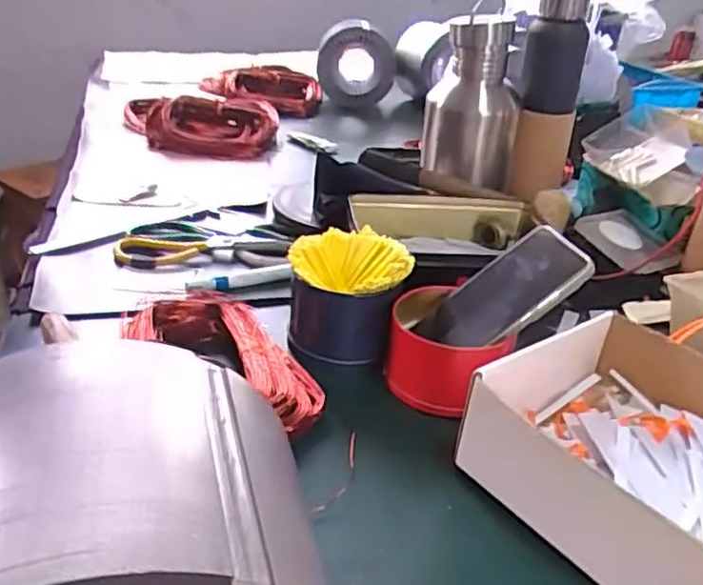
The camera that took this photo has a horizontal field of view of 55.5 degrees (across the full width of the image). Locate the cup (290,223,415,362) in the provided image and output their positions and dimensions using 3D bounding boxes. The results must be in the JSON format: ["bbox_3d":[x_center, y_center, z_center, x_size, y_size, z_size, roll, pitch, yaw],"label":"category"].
[{"bbox_3d":[-0.005,0.002,0.597,0.097,0.088,0.106,2,30,-1],"label":"cup"}]

